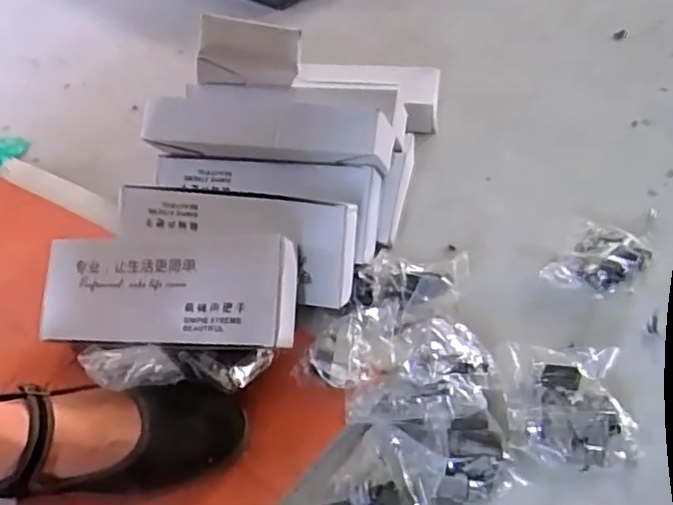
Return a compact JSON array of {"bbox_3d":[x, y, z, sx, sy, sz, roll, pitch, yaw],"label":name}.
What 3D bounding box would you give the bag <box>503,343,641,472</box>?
[{"bbox_3d":[0.182,0.114,0.480,0.092,0.024,0.103,2,46,9],"label":"bag"}]

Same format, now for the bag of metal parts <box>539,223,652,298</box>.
[{"bbox_3d":[0.247,0.008,0.575,0.093,0.020,0.070,-36,52,-26],"label":"bag of metal parts"}]

